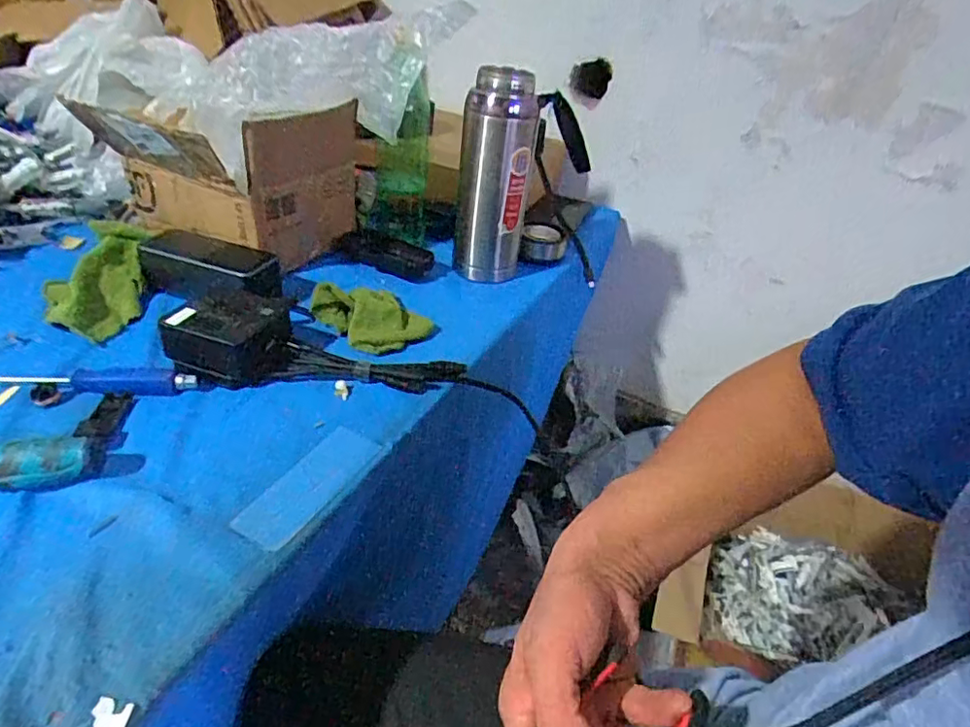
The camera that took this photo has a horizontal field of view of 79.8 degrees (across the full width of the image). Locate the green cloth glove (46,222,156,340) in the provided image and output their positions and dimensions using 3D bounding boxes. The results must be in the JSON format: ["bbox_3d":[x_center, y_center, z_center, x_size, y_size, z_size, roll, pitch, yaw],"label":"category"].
[{"bbox_3d":[-0.379,-0.086,0.564,0.083,0.025,0.185,-7,37,-20],"label":"green cloth glove"}]

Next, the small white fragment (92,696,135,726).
[{"bbox_3d":[-0.178,0.168,0.274,0.016,0.004,0.019,4,35,-5],"label":"small white fragment"}]

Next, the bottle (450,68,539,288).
[{"bbox_3d":[0.011,-0.199,0.633,0.077,0.209,0.075,5,35,-3],"label":"bottle"}]

